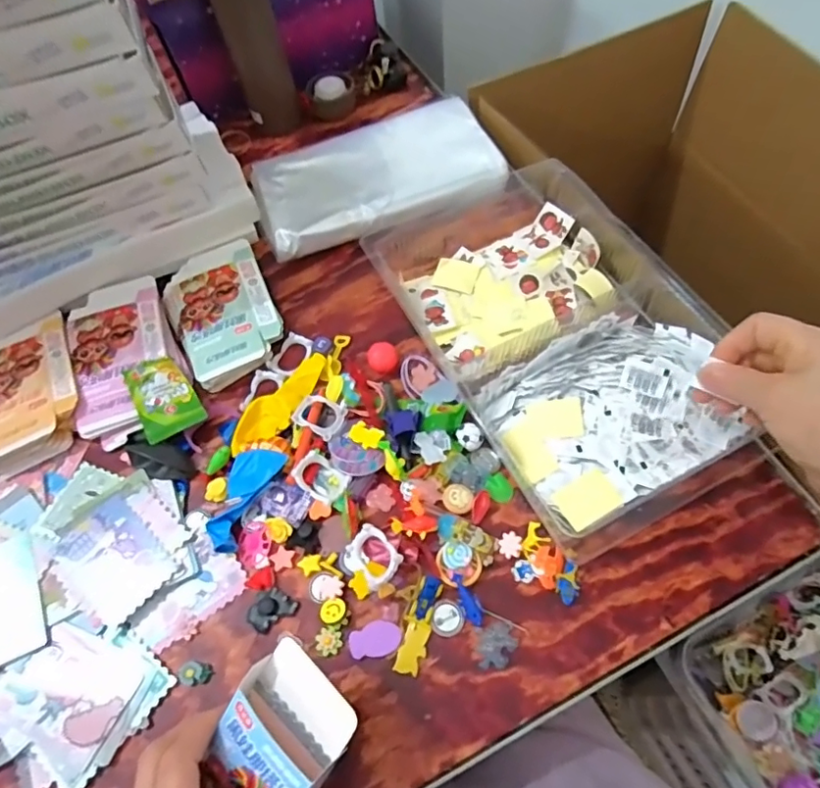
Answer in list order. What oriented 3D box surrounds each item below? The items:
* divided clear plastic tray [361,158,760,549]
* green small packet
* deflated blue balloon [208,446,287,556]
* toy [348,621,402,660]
[{"bbox_3d":[0.115,-0.069,0.476,0.204,0.047,0.344,-27,65,-10],"label":"divided clear plastic tray"},{"bbox_3d":[-0.210,0.004,0.476,0.048,0.018,0.073,-32,66,-12],"label":"green small packet"},{"bbox_3d":[-0.131,0.078,0.432,0.037,0.021,0.081,26,68,15],"label":"deflated blue balloon"},{"bbox_3d":[-0.024,0.171,0.390,0.036,0.004,0.021,-11,63,-2],"label":"toy"}]

